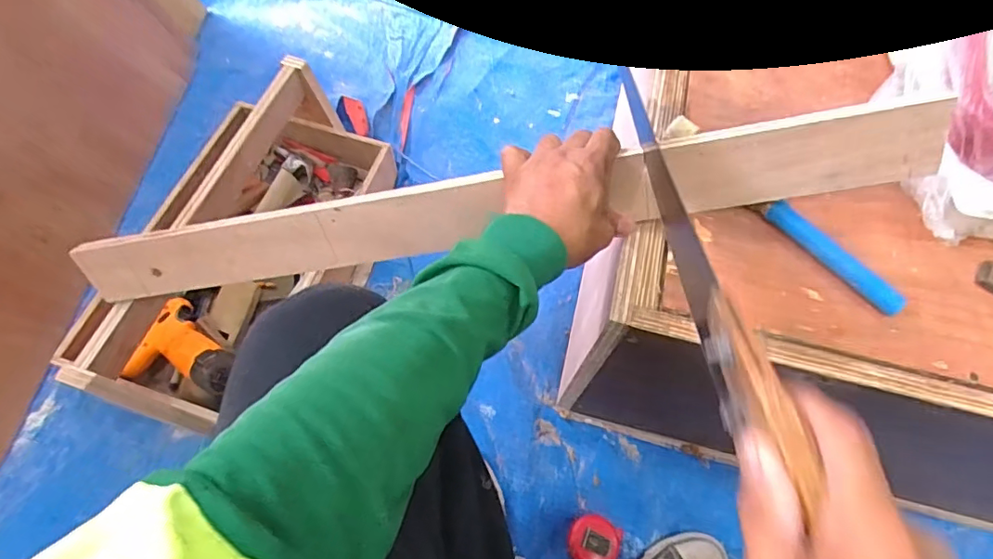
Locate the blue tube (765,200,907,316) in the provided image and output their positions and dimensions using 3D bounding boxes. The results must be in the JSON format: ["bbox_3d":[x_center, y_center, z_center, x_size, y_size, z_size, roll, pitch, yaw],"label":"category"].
[{"bbox_3d":[0.302,-0.020,0.480,0.019,0.018,0.137,-38,72,-16],"label":"blue tube"}]

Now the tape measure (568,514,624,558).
[{"bbox_3d":[0.122,0.330,0.667,0.063,0.033,0.063,19,64,7],"label":"tape measure"}]

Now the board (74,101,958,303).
[{"bbox_3d":[-0.025,-0.059,0.491,0.772,0.076,0.023,-9,30,10],"label":"board"}]

